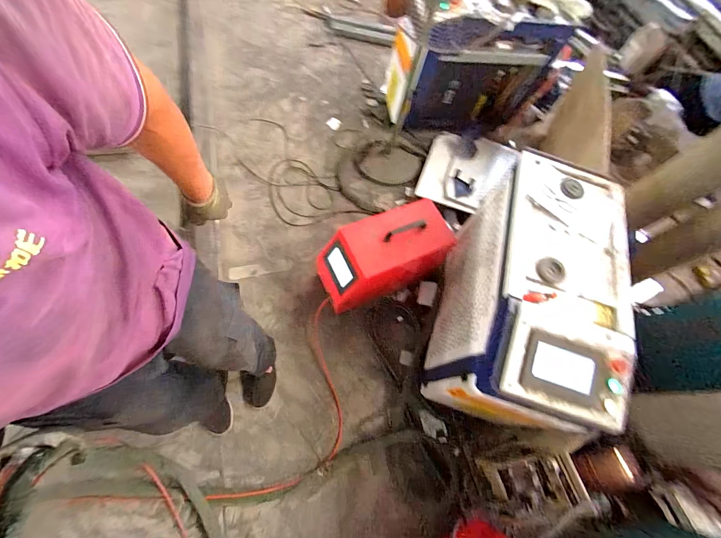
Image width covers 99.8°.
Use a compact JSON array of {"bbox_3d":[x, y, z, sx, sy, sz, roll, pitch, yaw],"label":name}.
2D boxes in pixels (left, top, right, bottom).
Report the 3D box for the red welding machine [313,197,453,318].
[{"bbox_3d":[0.108,-0.063,1.429,0.597,0.365,0.276,-19,71,-15],"label":"red welding machine"}]

